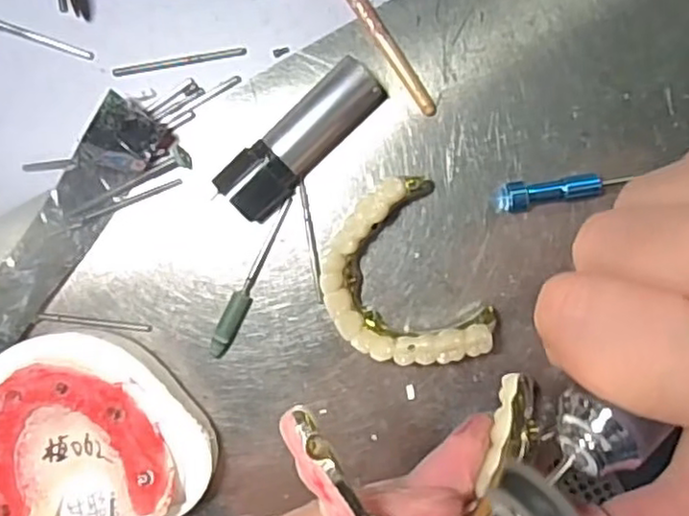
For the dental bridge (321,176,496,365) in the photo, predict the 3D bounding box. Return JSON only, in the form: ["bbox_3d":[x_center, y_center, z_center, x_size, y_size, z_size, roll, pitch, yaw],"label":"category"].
[{"bbox_3d":[0.017,0.008,0.219,0.045,0.017,0.059,-25,93,3],"label":"dental bridge"}]

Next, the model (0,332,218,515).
[{"bbox_3d":[-0.086,0.058,0.220,0.075,0.028,0.066,-20,93,2],"label":"model"}]

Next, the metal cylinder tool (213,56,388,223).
[{"bbox_3d":[-0.013,-0.037,0.217,0.019,0.018,0.058,45,93,-2],"label":"metal cylinder tool"}]

